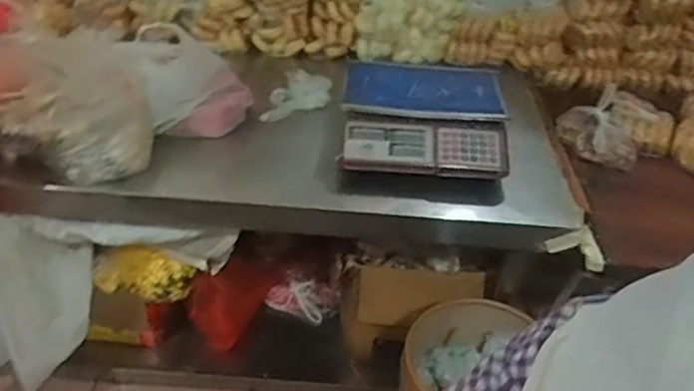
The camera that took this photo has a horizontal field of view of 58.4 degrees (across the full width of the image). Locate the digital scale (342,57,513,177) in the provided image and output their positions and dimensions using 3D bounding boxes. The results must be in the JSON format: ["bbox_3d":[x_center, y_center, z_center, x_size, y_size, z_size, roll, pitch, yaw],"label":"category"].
[{"bbox_3d":[0.151,-0.165,1.266,0.322,0.111,0.304,6,40,1],"label":"digital scale"}]

